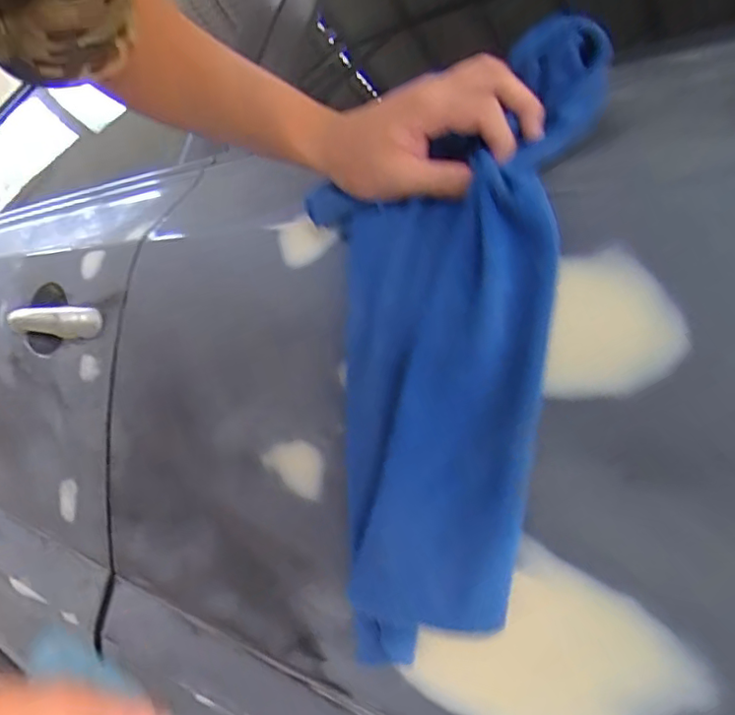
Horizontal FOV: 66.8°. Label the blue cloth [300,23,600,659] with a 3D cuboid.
[{"bbox_3d":[0.030,-0.013,0.369,0.168,0.402,0.046,7,-5,36],"label":"blue cloth"}]

